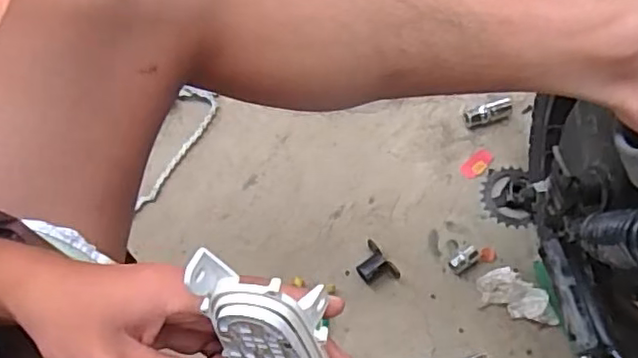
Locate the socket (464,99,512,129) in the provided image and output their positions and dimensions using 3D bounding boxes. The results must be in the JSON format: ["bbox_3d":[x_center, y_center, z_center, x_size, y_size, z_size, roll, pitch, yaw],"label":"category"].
[{"bbox_3d":[0.245,-0.095,0.880,0.075,0.021,0.024,-20,68,-6],"label":"socket"}]

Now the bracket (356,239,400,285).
[{"bbox_3d":[0.074,0.115,0.799,0.043,0.035,0.058,-42,72,-14],"label":"bracket"}]

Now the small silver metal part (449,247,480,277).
[{"bbox_3d":[0.190,0.107,0.799,0.038,0.022,0.025,-28,69,-9],"label":"small silver metal part"}]

